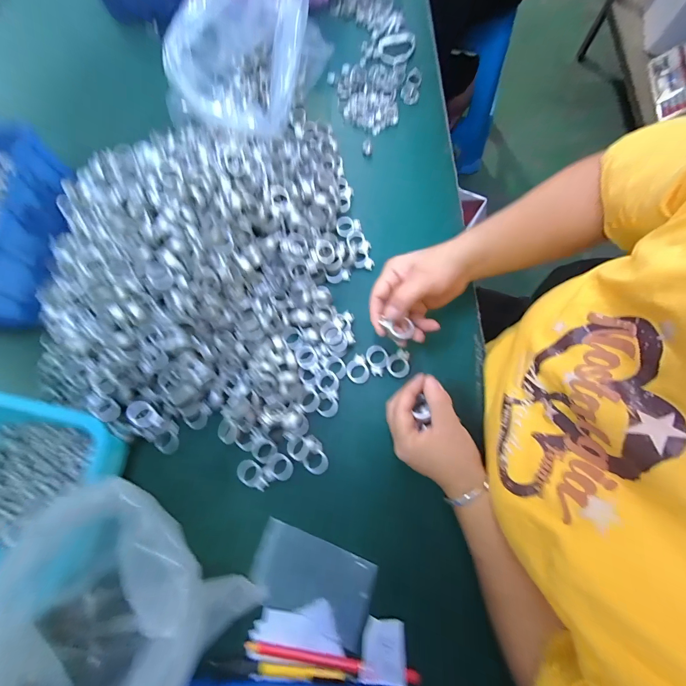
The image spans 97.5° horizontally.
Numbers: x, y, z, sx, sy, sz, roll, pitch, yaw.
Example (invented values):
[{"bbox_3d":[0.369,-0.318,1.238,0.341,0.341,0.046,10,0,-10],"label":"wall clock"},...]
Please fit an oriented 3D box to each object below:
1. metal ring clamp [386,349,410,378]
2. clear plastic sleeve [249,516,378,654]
[{"bbox_3d":[0.068,0.024,0.370,0.028,0.004,0.035,12,77,5],"label":"metal ring clamp"},{"bbox_3d":[-0.035,0.257,0.328,0.131,0.010,0.078,18,77,6],"label":"clear plastic sleeve"}]

